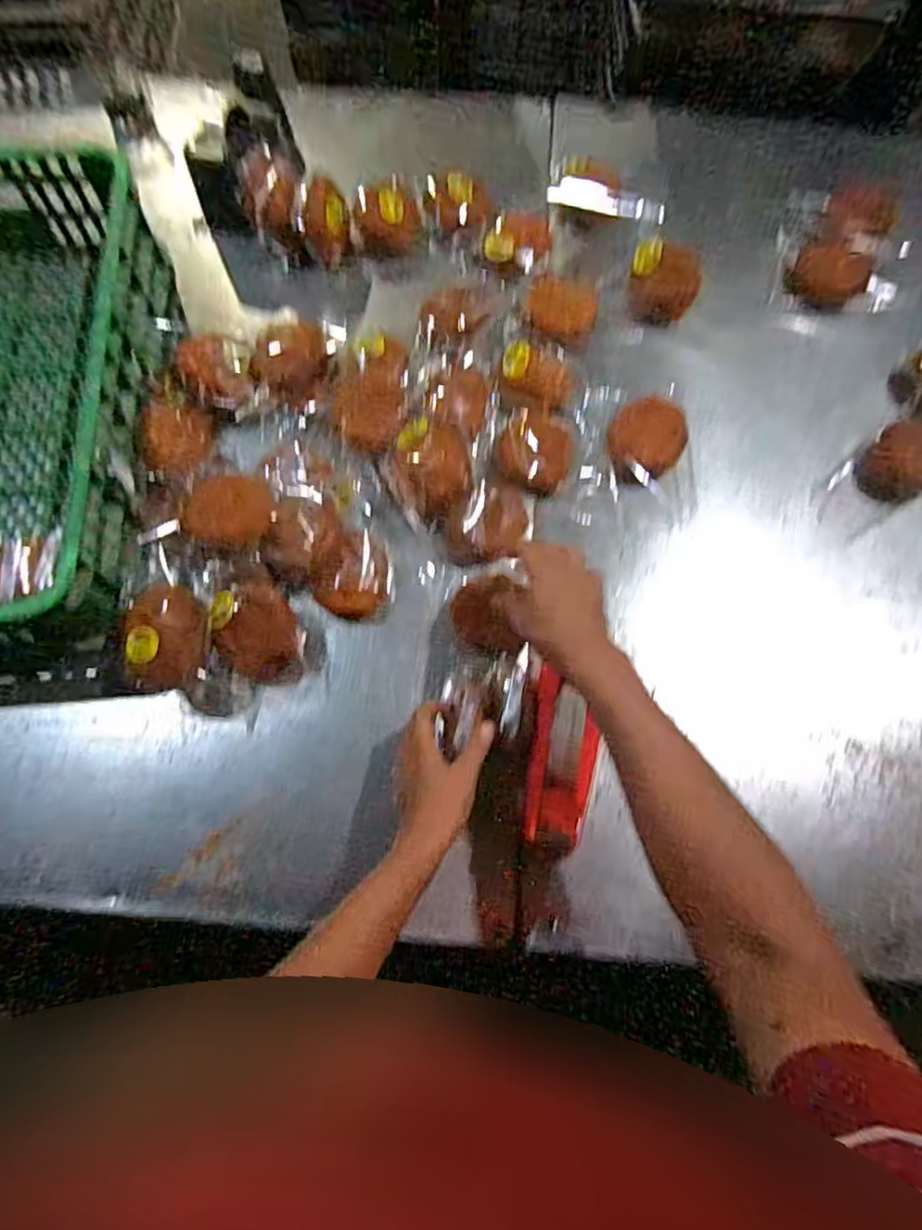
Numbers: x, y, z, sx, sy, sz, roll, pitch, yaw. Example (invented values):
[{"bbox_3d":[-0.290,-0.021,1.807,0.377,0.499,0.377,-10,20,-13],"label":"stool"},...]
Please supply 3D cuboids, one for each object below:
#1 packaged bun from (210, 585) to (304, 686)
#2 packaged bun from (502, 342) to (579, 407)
[{"bbox_3d":[-0.223,0.022,0.697,0.089,0.058,0.110,-24,75,-7],"label":"packaged bun"},{"bbox_3d":[0.097,-0.298,0.808,0.092,0.040,0.086,0,73,0],"label":"packaged bun"}]

